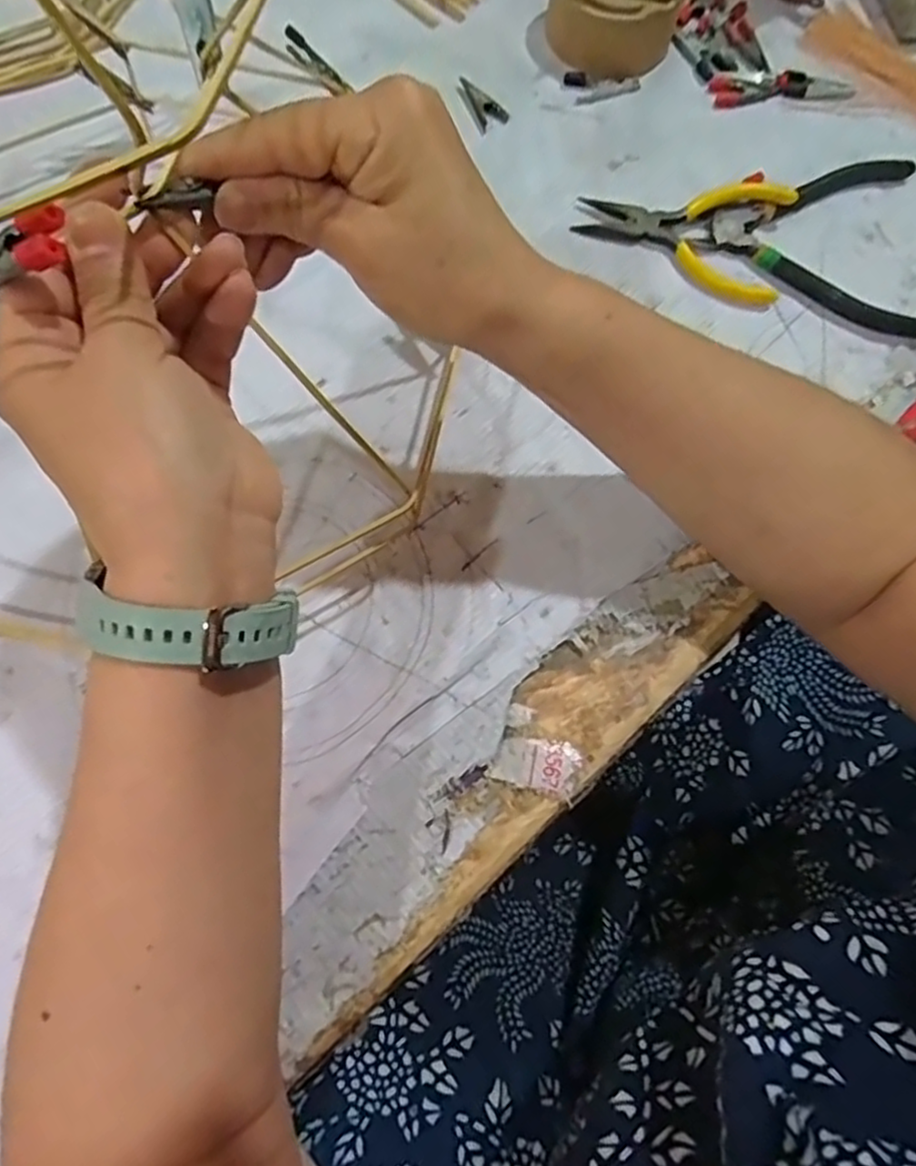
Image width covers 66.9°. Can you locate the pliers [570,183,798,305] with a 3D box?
[{"bbox_3d":[0.132,-0.211,0.405,0.118,0.019,0.067,18,74,3],"label":"pliers"}]

